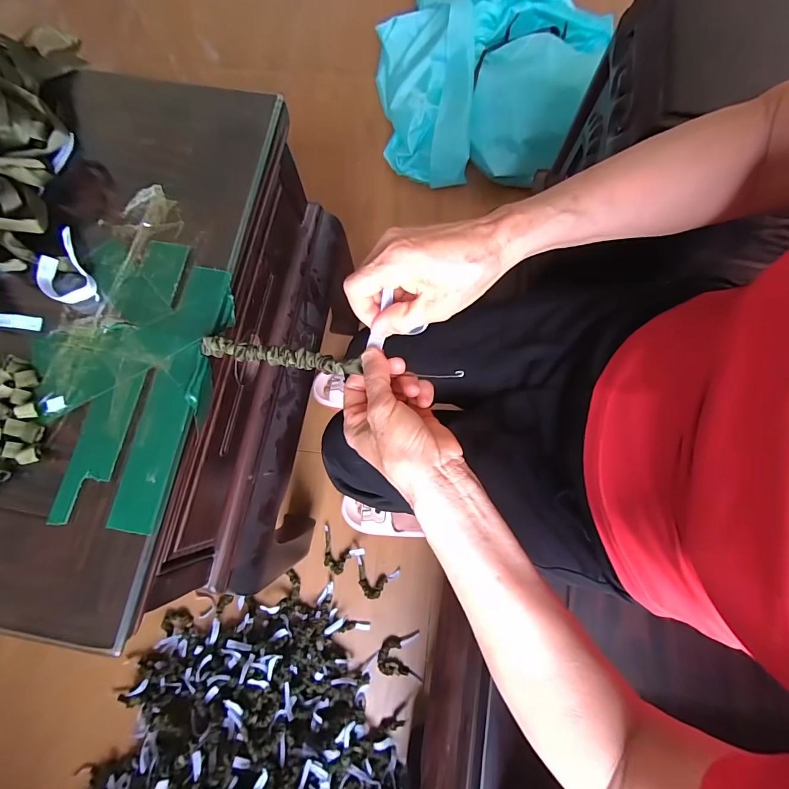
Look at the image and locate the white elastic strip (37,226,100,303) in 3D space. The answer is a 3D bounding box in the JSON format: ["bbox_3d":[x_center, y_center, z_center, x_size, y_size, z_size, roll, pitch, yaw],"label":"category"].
[{"bbox_3d":[-0.322,-0.120,0.360,0.044,0.016,0.077,-29,79,-6],"label":"white elastic strip"}]

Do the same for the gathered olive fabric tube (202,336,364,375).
[{"bbox_3d":[-0.100,-0.034,0.327,0.151,0.014,0.017,9,77,14],"label":"gathered olive fabric tube"}]

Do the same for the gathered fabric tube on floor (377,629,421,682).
[{"bbox_3d":[0.010,0.584,0.831,0.092,0.026,0.087,-2,78,0],"label":"gathered fabric tube on floor"}]

